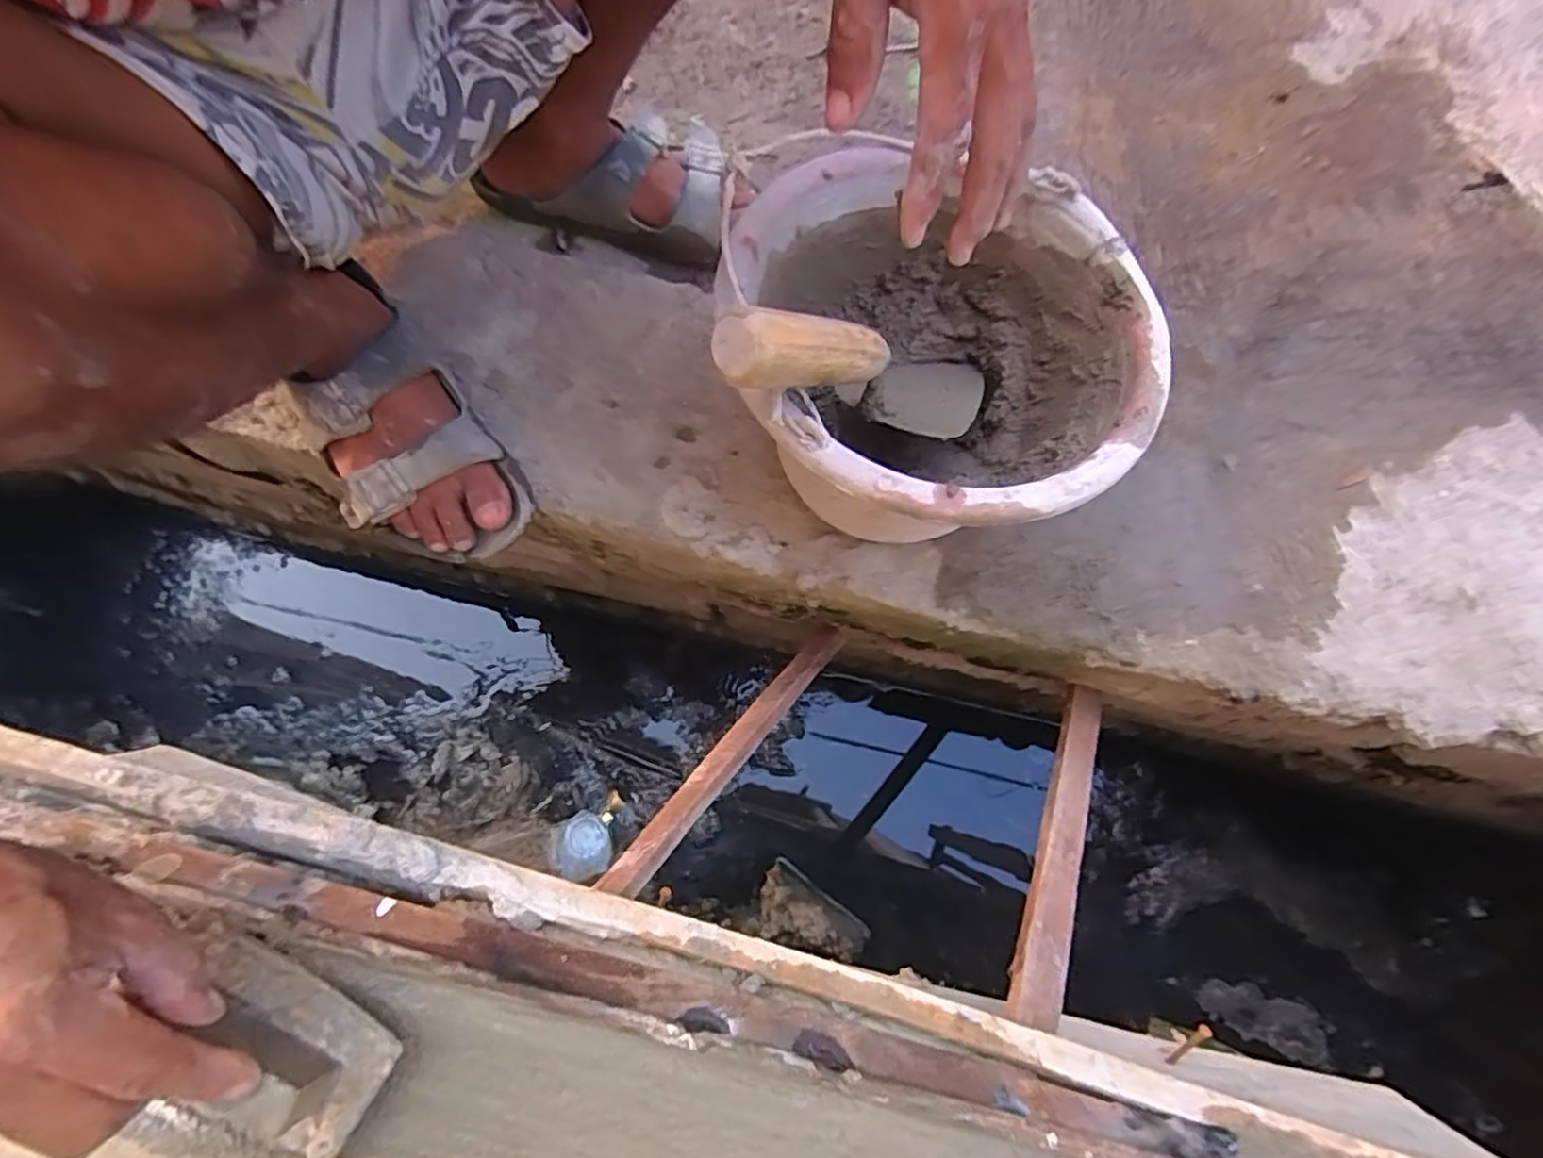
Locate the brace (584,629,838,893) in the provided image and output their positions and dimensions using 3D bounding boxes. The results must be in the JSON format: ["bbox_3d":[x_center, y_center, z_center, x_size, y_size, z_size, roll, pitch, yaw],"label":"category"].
[{"bbox_3d":[-0.023,0.126,0.521,0.028,0.023,0.293,39,45,8],"label":"brace"}]

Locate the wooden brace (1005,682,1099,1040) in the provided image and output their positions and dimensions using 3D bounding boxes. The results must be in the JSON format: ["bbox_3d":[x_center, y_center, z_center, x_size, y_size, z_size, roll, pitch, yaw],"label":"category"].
[{"bbox_3d":[0.221,0.189,0.505,0.033,0.014,0.300,32,45,7],"label":"wooden brace"}]

